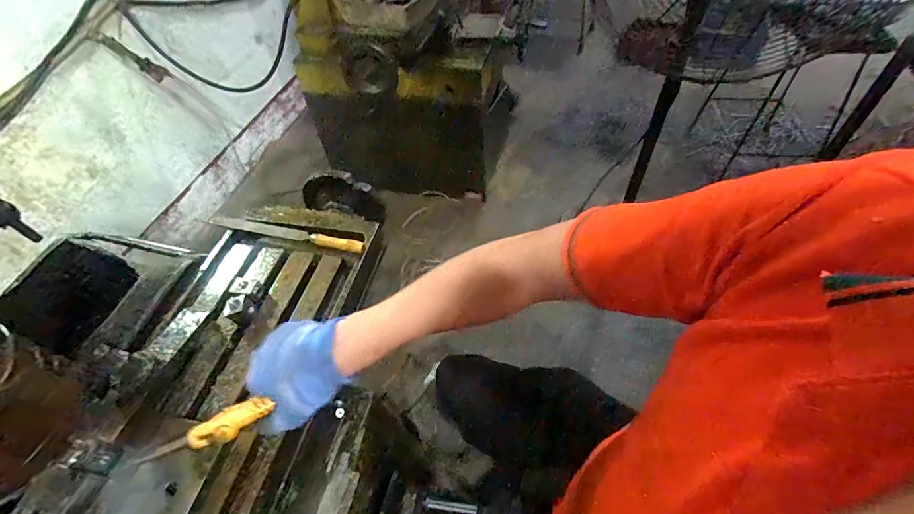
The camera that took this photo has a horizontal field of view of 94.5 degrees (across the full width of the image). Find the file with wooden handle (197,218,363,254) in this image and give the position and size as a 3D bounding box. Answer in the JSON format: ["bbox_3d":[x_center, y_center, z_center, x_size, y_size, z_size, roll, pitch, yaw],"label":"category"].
[{"bbox_3d":[-0.265,-0.040,0.643,0.279,0.022,0.022,11,53,14],"label":"file with wooden handle"}]

